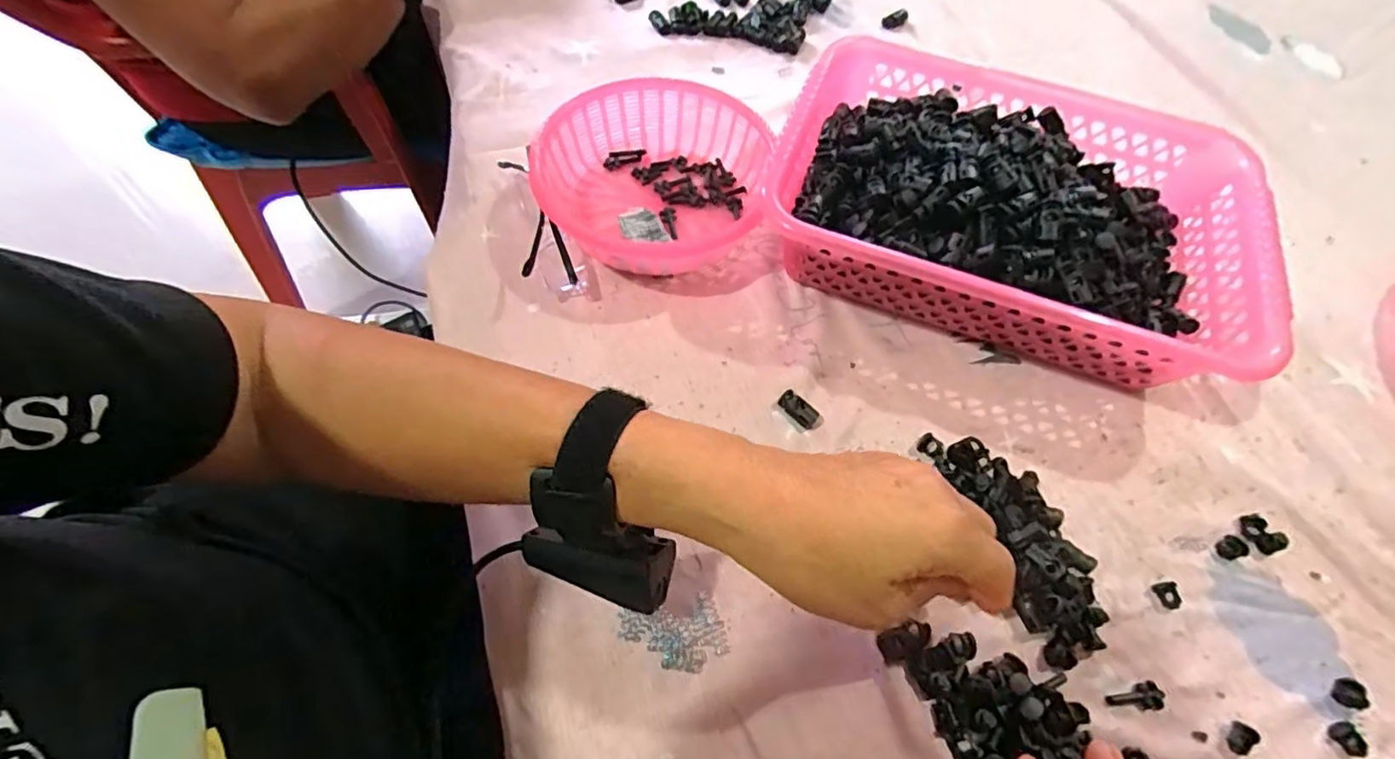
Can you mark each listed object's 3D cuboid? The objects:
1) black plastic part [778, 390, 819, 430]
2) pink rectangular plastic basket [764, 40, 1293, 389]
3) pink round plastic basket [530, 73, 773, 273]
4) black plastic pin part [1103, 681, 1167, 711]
[{"bbox_3d":[0.062,0.019,0.368,0.013,0.009,0.026,-39,70,-22],"label":"black plastic part"},{"bbox_3d":[0.209,-0.118,0.418,0.299,0.079,0.209,18,61,7],"label":"pink rectangular plastic basket"},{"bbox_3d":[-0.032,-0.143,0.434,0.150,0.050,0.165,1,61,-2],"label":"pink round plastic basket"},{"bbox_3d":[0.224,0.162,0.306,0.030,0.005,0.013,0,61,-3],"label":"black plastic pin part"}]

